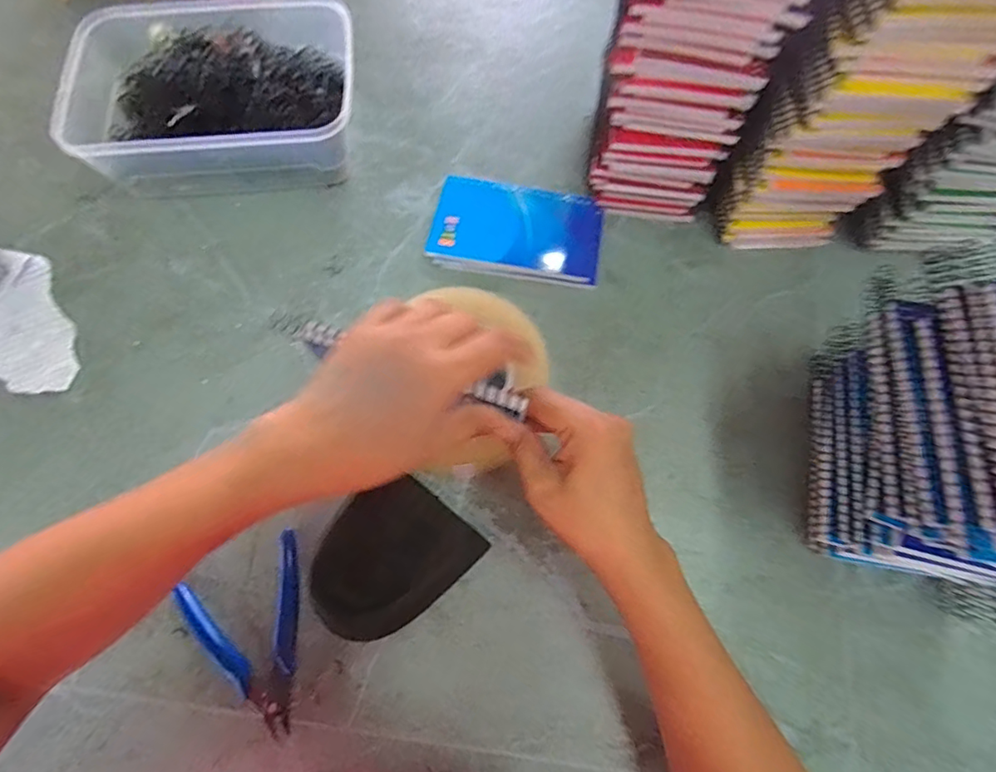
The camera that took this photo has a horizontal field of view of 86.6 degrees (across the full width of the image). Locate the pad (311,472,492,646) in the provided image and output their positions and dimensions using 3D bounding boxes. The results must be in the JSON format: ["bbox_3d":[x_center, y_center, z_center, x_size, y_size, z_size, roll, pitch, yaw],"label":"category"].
[{"bbox_3d":[-0.072,0.116,0.350,0.103,0.012,0.084,-45,91,-6],"label":"pad"}]

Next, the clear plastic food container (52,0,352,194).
[{"bbox_3d":[-0.241,-0.252,0.468,0.235,0.074,0.172,-6,71,-2],"label":"clear plastic food container"}]

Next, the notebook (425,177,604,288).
[{"bbox_3d":[0.017,-0.131,0.449,0.143,0.012,0.090,8,71,-3],"label":"notebook"}]

